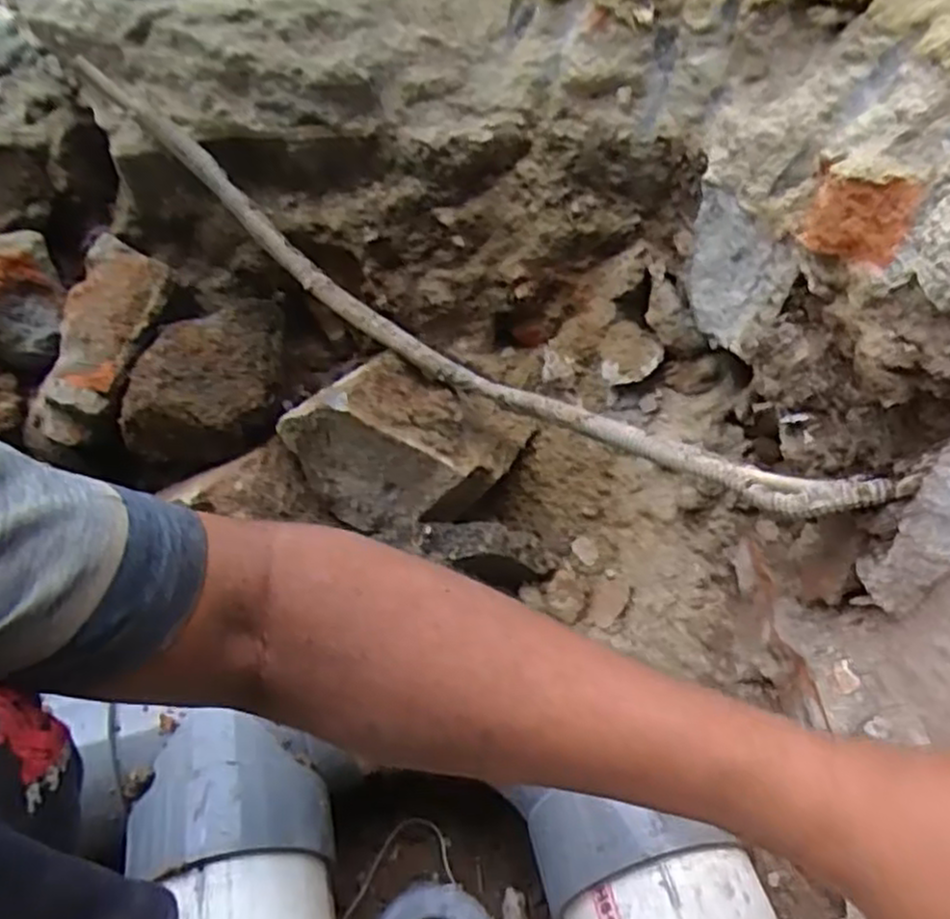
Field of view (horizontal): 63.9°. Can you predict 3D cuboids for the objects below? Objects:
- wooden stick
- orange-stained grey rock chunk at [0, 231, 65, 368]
[{"bbox_3d":[-0.053,-0.131,0.574,0.703,0.163,0.051,31,56,11],"label":"wooden stick"},{"bbox_3d":[-0.387,-0.129,0.626,0.091,0.076,0.072,-26,52,-19],"label":"orange-stained grey rock chunk"}]

